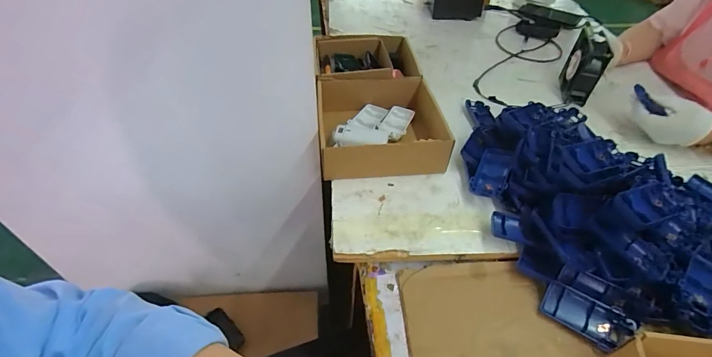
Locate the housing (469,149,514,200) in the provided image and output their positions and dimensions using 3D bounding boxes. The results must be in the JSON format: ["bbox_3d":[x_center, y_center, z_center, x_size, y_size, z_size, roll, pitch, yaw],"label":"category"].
[{"bbox_3d":[0.216,-0.006,0.573,0.051,0.036,0.088,21,49,17],"label":"housing"}]

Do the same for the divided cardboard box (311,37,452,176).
[{"bbox_3d":[0.036,-0.156,0.680,0.197,0.076,0.370,-2,46,-5],"label":"divided cardboard box"}]

